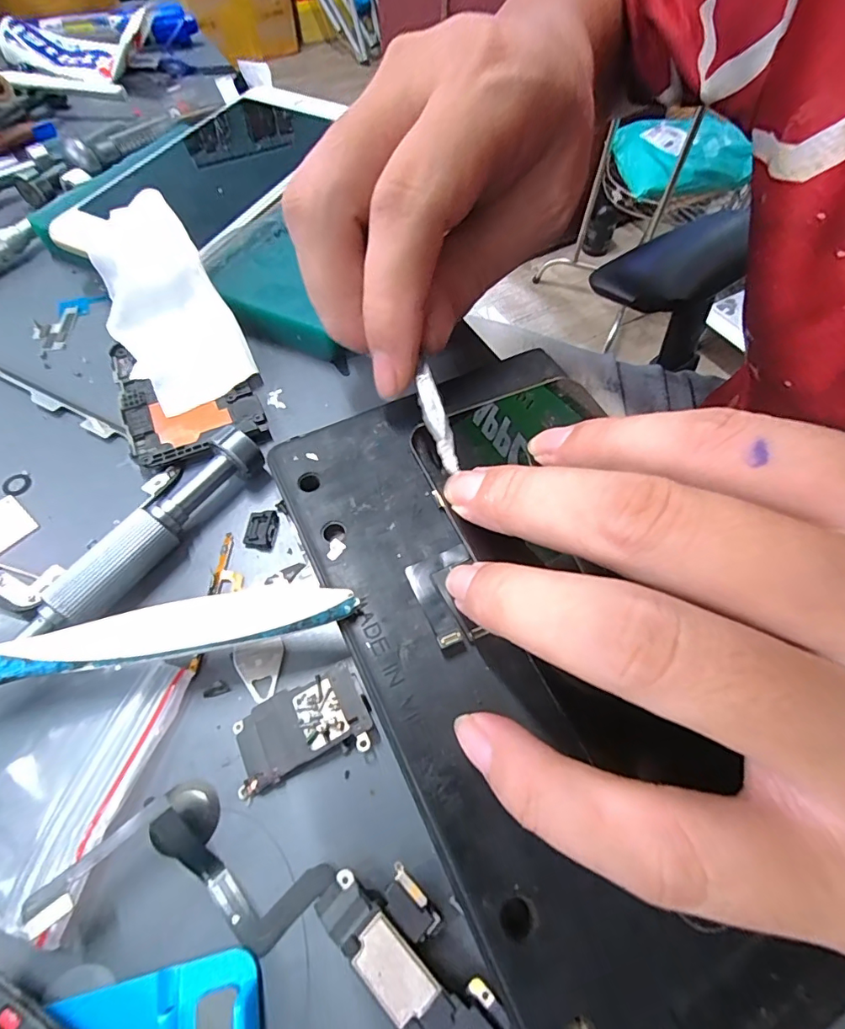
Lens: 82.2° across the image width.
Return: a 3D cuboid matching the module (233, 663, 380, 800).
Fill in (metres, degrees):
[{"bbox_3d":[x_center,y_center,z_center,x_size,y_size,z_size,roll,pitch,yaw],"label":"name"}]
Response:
[{"bbox_3d":[-0.031,0.056,0.127,0.034,0.009,0.021,-19,61,-10],"label":"module"}]

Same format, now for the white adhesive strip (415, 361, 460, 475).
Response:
[{"bbox_3d":[0.004,-0.030,0.148,0.006,0.004,0.037,-12,72,-12],"label":"white adhesive strip"}]

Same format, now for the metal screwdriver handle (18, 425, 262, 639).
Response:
[{"bbox_3d":[-0.083,0.004,0.149,0.015,0.020,0.079,31,64,18],"label":"metal screwdriver handle"}]

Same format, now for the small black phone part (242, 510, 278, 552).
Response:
[{"bbox_3d":[-0.053,0.005,0.160,0.009,0.004,0.013,5,59,4],"label":"small black phone part"}]

